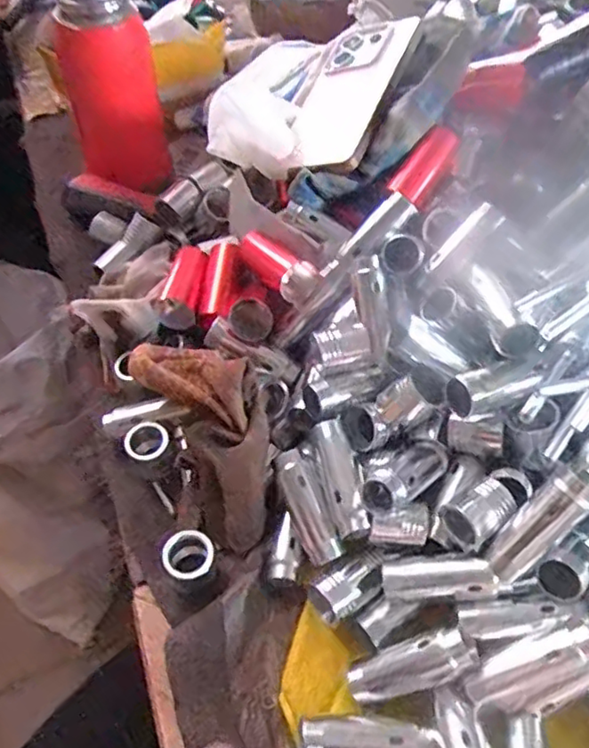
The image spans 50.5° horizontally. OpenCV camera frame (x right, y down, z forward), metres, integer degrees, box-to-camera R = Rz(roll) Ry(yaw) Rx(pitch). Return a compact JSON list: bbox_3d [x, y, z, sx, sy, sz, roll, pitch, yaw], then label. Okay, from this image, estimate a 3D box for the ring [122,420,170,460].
[{"bbox_3d":[-0.099,0.045,0.418,0.026,0.008,0.029,43,65,5],"label":"ring"}]

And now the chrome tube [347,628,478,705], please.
[{"bbox_3d":[0.062,0.158,0.337,0.069,0.018,0.023,-28,52,18],"label":"chrome tube"}]

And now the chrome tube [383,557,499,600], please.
[{"bbox_3d":[0.082,0.115,0.351,0.061,0.017,0.019,-6,52,14],"label":"chrome tube"}]

